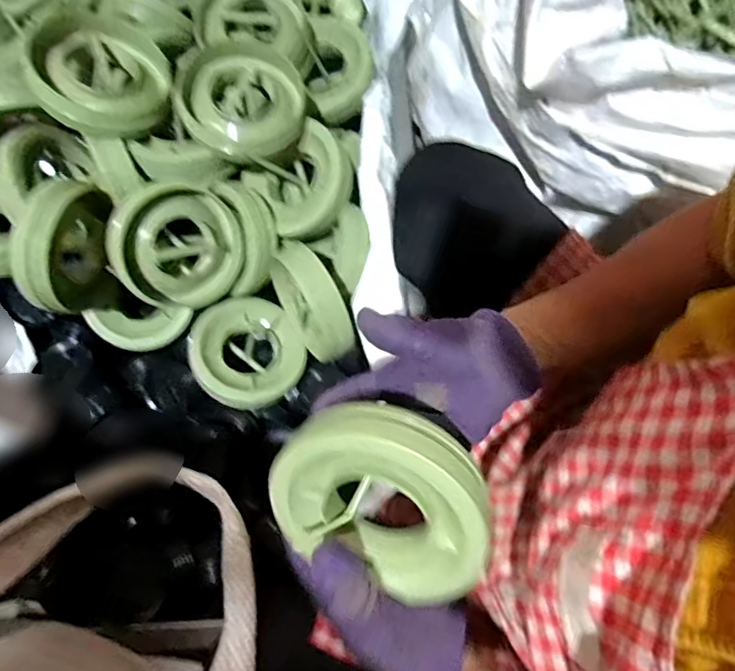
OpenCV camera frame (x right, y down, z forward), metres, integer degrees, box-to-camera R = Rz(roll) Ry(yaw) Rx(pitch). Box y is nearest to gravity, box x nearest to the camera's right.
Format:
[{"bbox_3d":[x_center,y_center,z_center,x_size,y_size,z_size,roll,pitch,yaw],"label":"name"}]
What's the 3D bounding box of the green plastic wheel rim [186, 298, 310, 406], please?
[{"bbox_3d":[-0.147,0.028,0.628,0.134,0.045,0.134,6,61,-11],"label":"green plastic wheel rim"}]

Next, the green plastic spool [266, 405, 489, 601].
[{"bbox_3d":[0.010,0.099,0.315,0.132,0.114,0.033,21,35,8],"label":"green plastic spool"}]

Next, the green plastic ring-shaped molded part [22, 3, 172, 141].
[{"bbox_3d":[-0.275,-0.274,0.533,0.128,0.031,0.144,35,58,-19],"label":"green plastic ring-shaped molded part"}]

